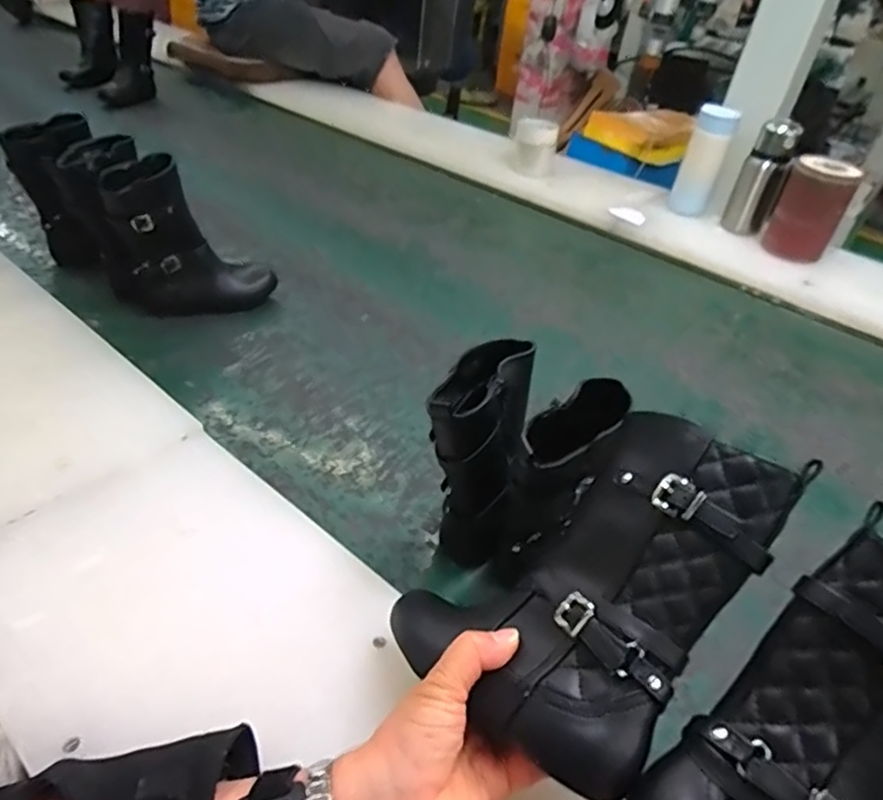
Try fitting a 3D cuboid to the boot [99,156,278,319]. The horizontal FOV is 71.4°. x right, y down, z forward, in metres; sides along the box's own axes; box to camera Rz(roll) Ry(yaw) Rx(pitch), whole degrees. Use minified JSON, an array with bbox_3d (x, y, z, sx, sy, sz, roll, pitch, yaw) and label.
[{"bbox_3d":[-0.333,-0.215,0.806,0.199,0.194,0.097,-16,45,-25],"label":"boot"}]

